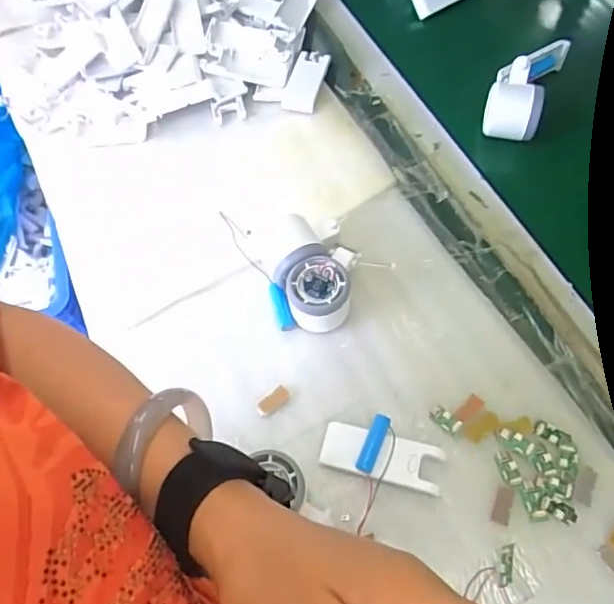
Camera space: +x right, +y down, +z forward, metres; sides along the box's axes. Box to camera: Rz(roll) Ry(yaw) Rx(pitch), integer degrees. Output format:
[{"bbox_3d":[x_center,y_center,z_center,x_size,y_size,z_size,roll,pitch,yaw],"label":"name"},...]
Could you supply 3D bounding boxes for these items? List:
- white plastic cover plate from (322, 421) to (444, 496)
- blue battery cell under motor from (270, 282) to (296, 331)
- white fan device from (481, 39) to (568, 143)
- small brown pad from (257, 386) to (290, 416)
[{"bbox_3d":[0.064,0.132,0.485,0.101,0.017,0.045,13,64,10],"label":"white plastic cover plate"},{"bbox_3d":[-0.025,0.003,0.552,0.014,0.015,0.051,-17,63,-6],"label":"blue battery cell under motor"},{"bbox_3d":[0.259,-0.266,0.658,0.061,0.062,0.164,22,66,14],"label":"white fan device"},{"bbox_3d":[-0.031,0.092,0.519,0.032,0.004,0.015,-39,67,-16],"label":"small brown pad"}]

